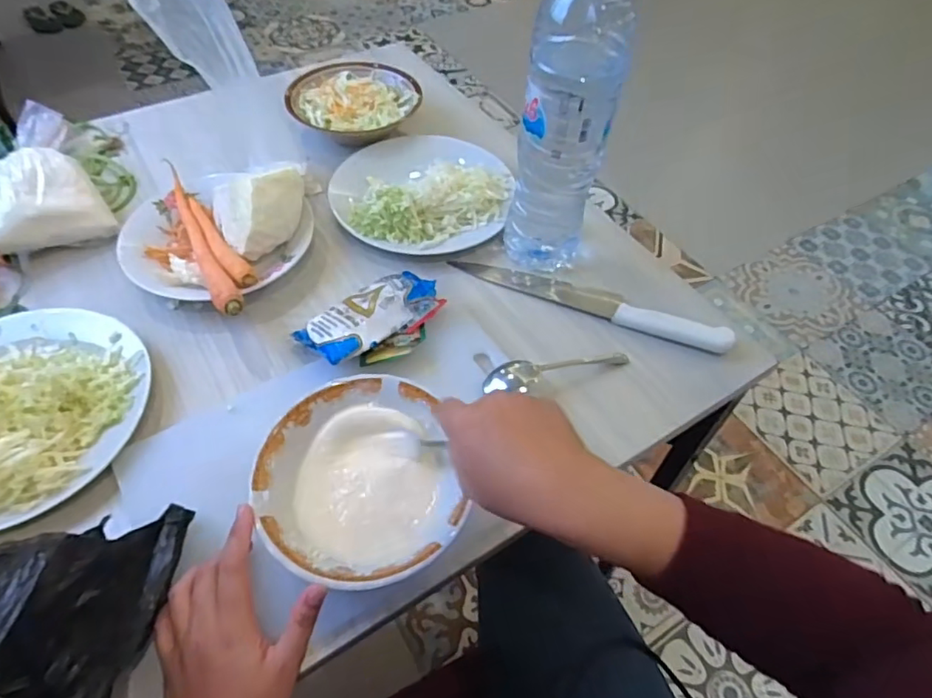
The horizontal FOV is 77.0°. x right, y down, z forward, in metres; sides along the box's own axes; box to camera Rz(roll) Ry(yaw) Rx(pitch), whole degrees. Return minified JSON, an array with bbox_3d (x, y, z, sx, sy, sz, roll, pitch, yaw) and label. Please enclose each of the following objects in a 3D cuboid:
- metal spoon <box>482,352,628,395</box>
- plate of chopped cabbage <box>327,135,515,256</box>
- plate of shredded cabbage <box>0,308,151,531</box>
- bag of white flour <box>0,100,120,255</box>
[{"bbox_3d":[0.089,0.023,0.579,0.147,0.017,0.031,-8,53,-8],"label":"metal spoon"},{"bbox_3d":[-0.053,-0.200,0.716,0.211,0.053,0.222,1,53,-1],"label":"plate of chopped cabbage"},{"bbox_3d":[-0.390,0.039,0.498,0.202,0.071,0.215,1,53,-1],"label":"plate of shredded cabbage"},{"bbox_3d":[-0.489,-0.186,0.664,0.124,0.079,0.173,-24,57,-19],"label":"bag of white flour"}]

